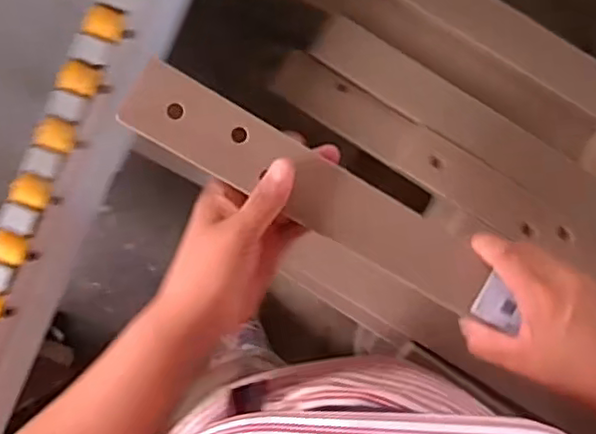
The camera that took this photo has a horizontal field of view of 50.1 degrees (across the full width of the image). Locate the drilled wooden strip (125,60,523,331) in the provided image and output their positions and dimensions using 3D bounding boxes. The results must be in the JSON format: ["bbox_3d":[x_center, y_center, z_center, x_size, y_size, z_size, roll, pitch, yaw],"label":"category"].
[{"bbox_3d":[0.030,-0.008,0.464,0.323,0.018,0.054,30,89,-13],"label":"drilled wooden strip"}]

